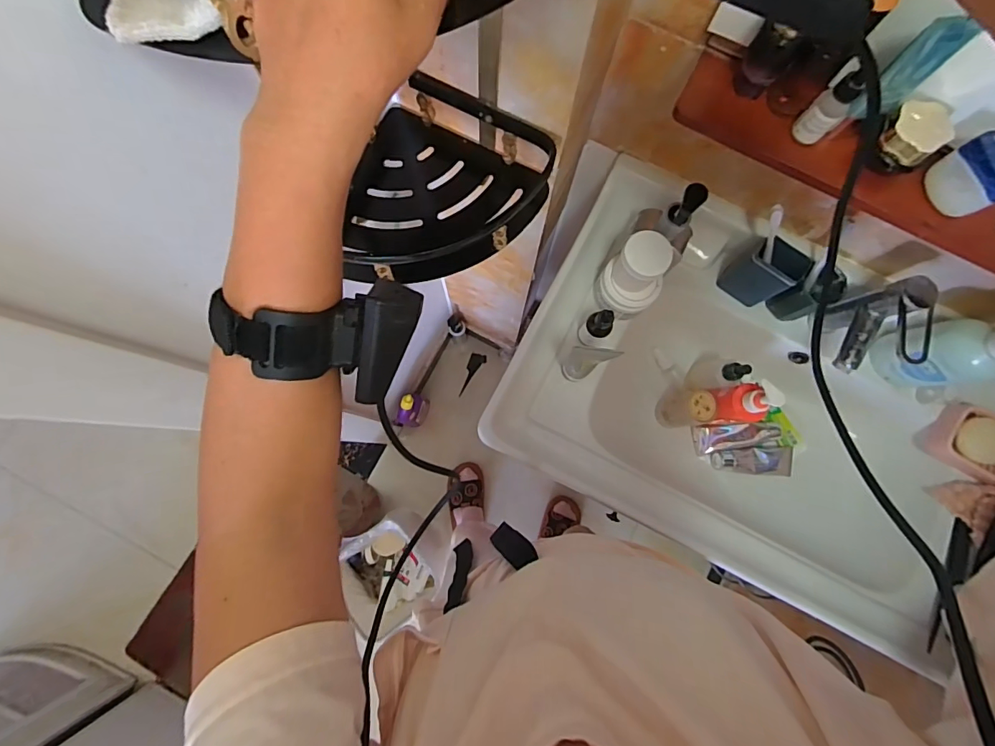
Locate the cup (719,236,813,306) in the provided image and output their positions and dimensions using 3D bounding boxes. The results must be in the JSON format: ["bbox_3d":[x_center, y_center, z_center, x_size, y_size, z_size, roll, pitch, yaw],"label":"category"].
[{"bbox_3d":[0.399,-0.154,0.704,0.090,0.124,0.060,40,83,5],"label":"cup"}]

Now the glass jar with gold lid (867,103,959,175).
[{"bbox_3d":[0.390,-0.224,0.448,0.056,0.042,0.053,0,81,-1],"label":"glass jar with gold lid"}]

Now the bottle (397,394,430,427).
[{"bbox_3d":[-0.243,0.112,1.395,0.056,0.235,0.103,20,82,2],"label":"bottle"}]

